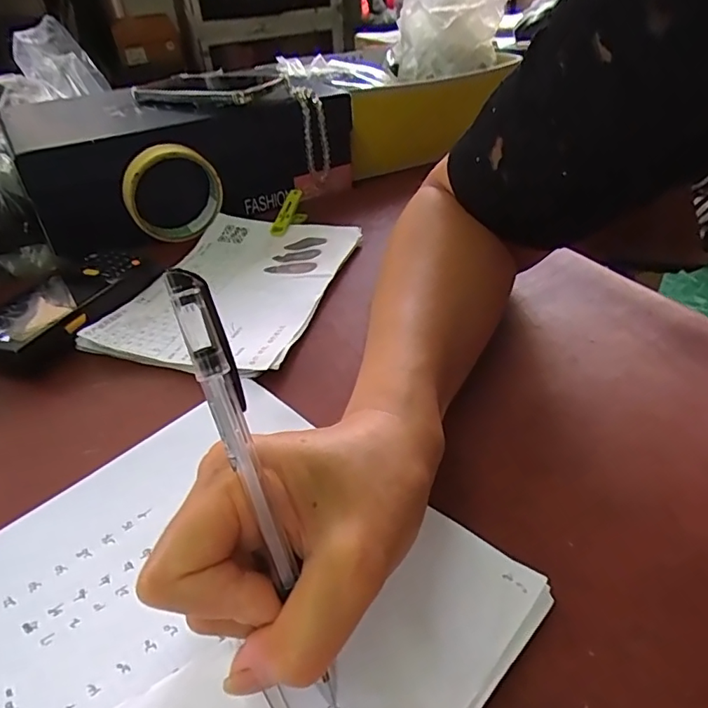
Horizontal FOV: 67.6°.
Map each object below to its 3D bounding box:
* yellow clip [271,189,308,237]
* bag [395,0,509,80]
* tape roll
[{"bbox_3d":[-0.064,-0.137,0.512,0.015,0.032,0.055,12,40,21],"label":"yellow clip"},{"bbox_3d":[0.146,-0.488,0.738,0.154,0.142,0.215,5,38,13],"label":"bag"},{"bbox_3d":[-0.169,-0.151,0.499,0.089,0.088,0.026,-25,42,-25],"label":"tape roll"}]

